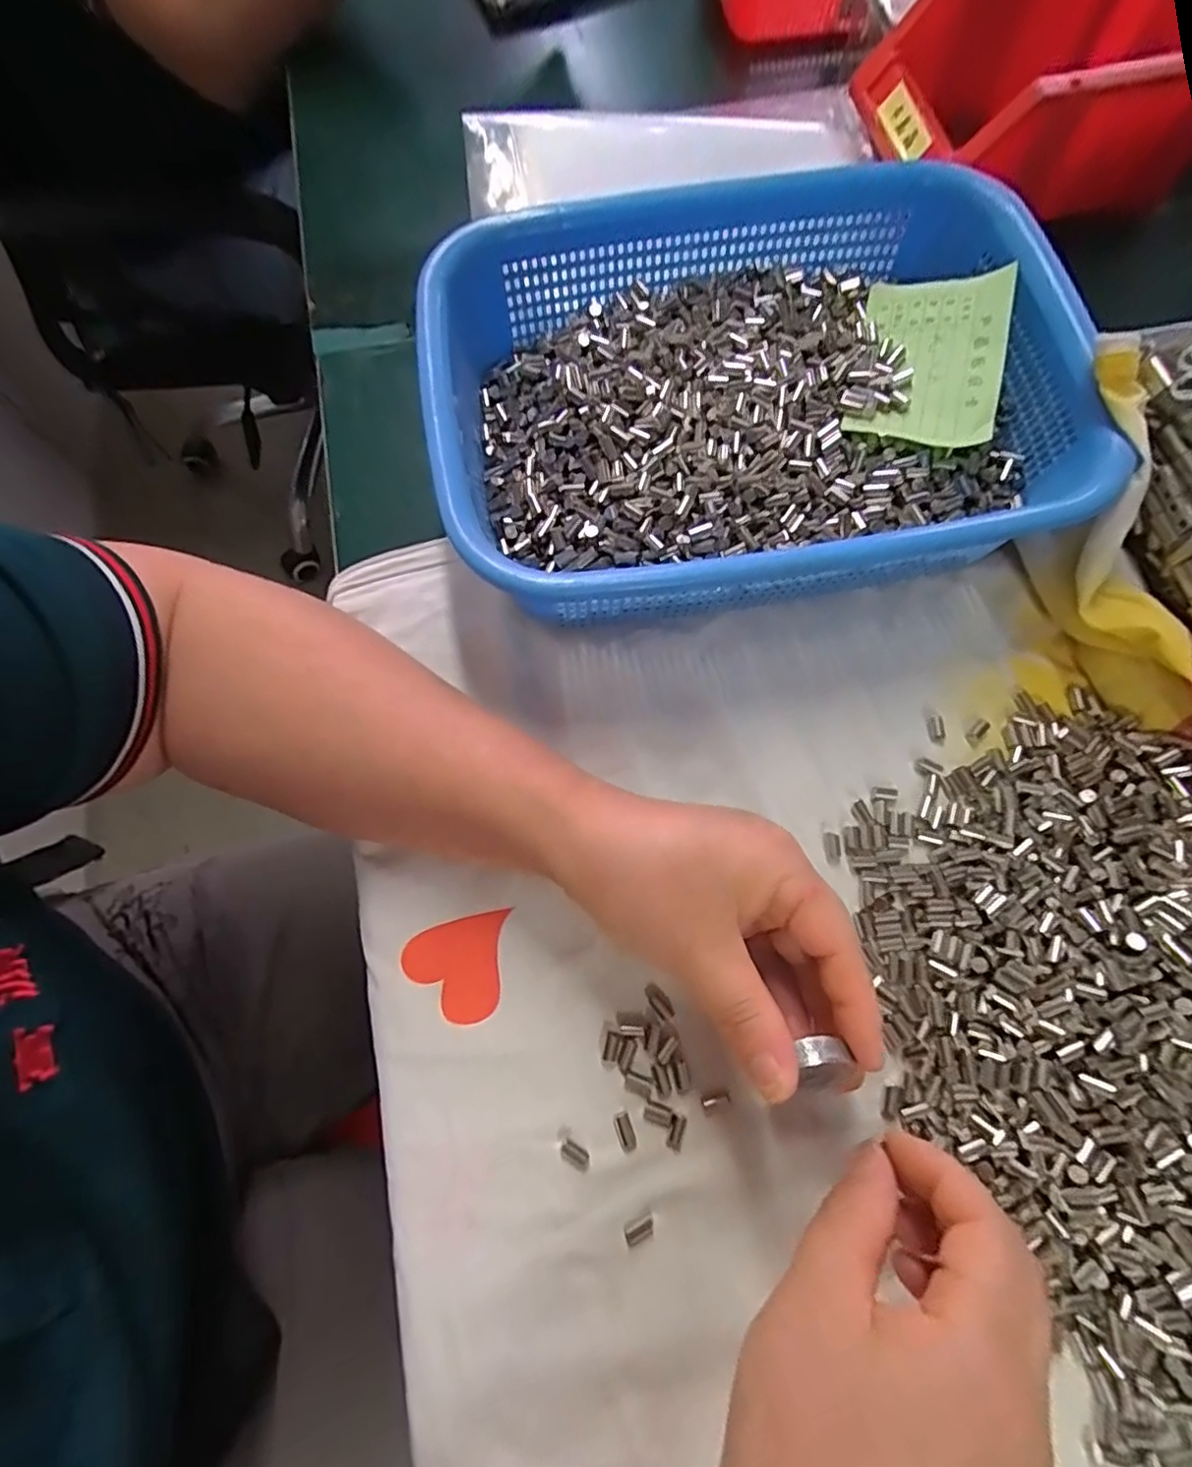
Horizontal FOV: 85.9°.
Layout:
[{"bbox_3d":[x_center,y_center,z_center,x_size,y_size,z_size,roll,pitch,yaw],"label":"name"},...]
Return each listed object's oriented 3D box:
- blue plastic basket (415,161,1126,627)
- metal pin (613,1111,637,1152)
[{"bbox_3d":[0.070,-0.154,0.306,0.281,0.072,0.210,-10,73,-1],"label":"blue plastic basket"},{"bbox_3d":[0.011,0.156,0.248,0.007,0.004,0.013,-19,73,-4],"label":"metal pin"}]

